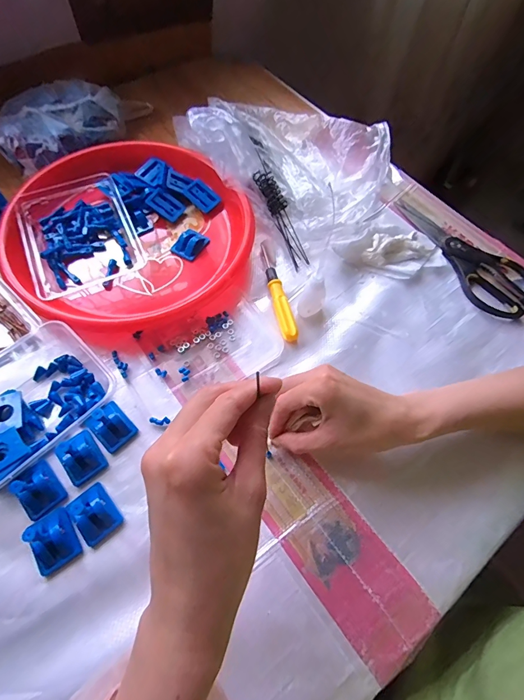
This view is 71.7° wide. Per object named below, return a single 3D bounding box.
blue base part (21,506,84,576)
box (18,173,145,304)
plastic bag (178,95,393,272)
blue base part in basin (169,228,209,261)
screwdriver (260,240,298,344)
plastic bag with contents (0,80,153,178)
[{"bbox_3d":[-0.178,0.157,0.299,0.035,0.040,0.042,-29,68,-16],"label":"blue base part"},{"bbox_3d":[-0.222,-0.143,0.449,0.122,0.033,0.161,-22,66,-13],"label":"box"},{"bbox_3d":[0.029,-0.269,0.488,0.268,0.104,0.203,40,68,16],"label":"plastic bag"},{"bbox_3d":[-0.092,-0.136,0.465,0.035,0.016,0.041,27,65,11],"label":"blue base part in basin"},{"bbox_3d":[0.017,-0.073,0.439,0.016,0.014,0.141,-11,64,-8],"label":"screwdriver"},{"bbox_3d":[-0.273,-0.341,0.537,0.235,0.054,0.112,-41,71,-20],"label":"plastic bag with contents"}]

